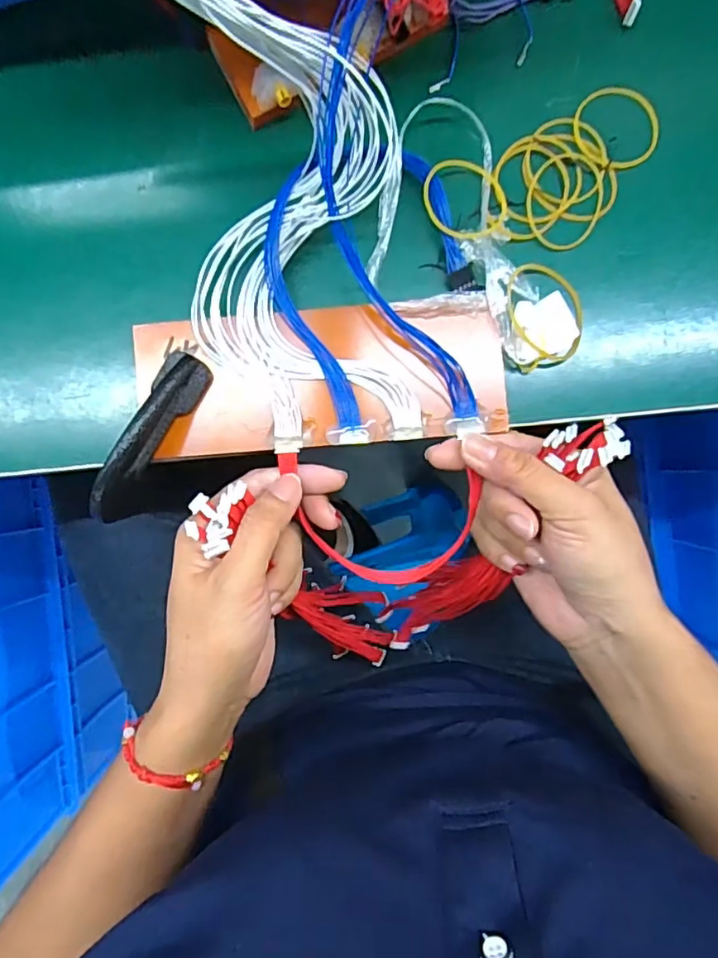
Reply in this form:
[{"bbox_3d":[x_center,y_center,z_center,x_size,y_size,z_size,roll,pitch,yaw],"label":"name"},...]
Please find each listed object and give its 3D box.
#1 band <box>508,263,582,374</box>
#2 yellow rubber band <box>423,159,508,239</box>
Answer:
[{"bbox_3d":[0.098,-0.088,0.302,0.039,0.014,0.053,-16,90,2],"label":"band"},{"bbox_3d":[0.056,-0.147,0.306,0.045,0.006,0.039,-7,98,-11],"label":"yellow rubber band"}]

